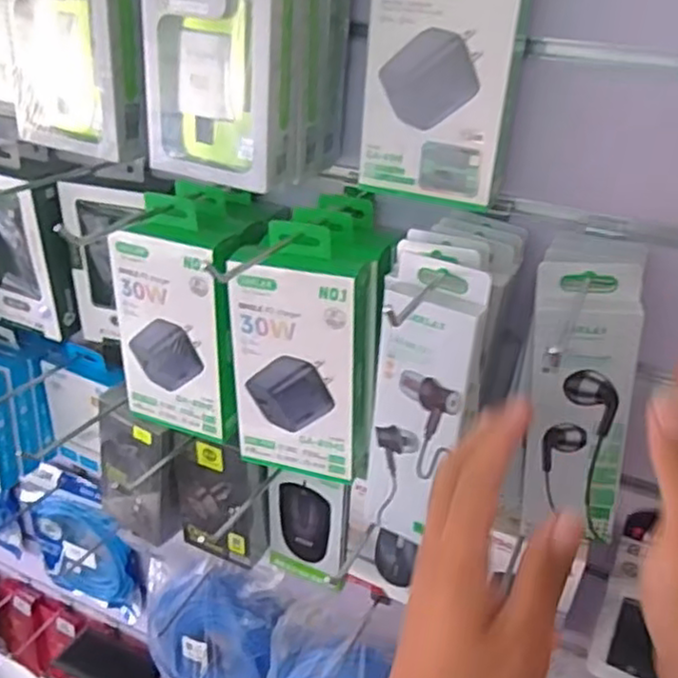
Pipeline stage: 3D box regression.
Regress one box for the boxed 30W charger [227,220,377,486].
[{"bbox_3d":[-0.023,0.011,0.492,0.098,0.180,0.037,12,32,15],"label":"boxed 30W charger"}]

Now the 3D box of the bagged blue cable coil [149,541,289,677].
[{"bbox_3d":[-0.156,0.334,0.806,0.192,0.198,0.044,15,33,21],"label":"bagged blue cable coil"}]

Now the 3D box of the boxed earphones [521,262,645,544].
[{"bbox_3d":[0.154,0.047,0.447,0.060,0.191,0.018,4,26,16],"label":"boxed earphones"}]

